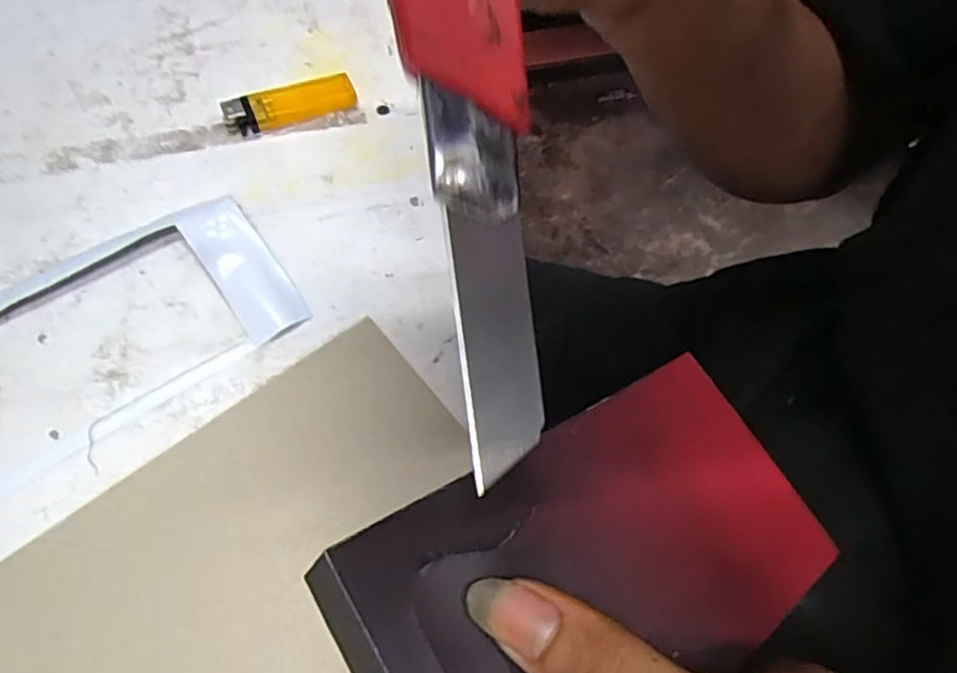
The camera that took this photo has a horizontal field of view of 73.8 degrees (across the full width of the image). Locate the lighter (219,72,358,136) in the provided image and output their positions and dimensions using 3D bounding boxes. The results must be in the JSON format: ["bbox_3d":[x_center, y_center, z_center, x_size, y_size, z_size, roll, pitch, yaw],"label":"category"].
[{"bbox_3d":[-0.119,-0.147,0.403,0.081,0.011,0.026,-20,66,-13],"label":"lighter"}]

